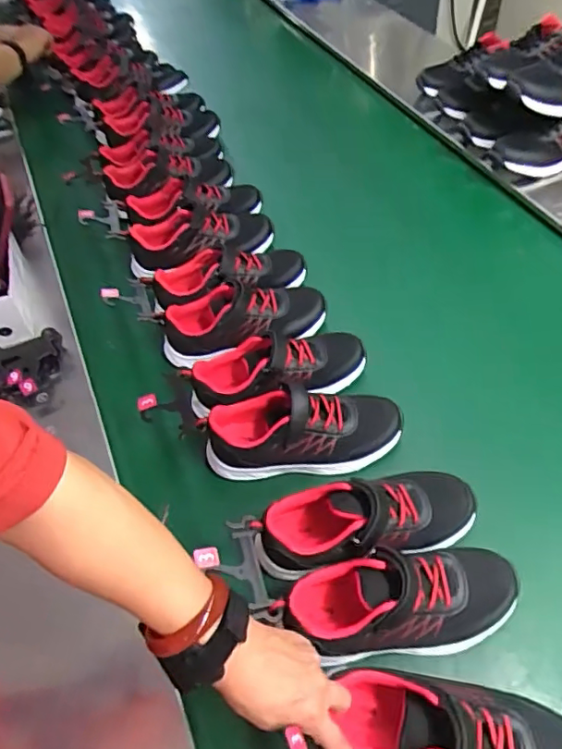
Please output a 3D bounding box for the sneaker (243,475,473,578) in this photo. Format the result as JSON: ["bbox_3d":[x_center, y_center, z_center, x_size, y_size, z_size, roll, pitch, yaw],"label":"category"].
[{"bbox_3d":[0.090,0.159,0.589,0.235,0.087,0.084,-14,51,-8],"label":"sneaker"}]

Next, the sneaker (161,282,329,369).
[{"bbox_3d":[-0.052,-0.079,0.777,0.228,0.075,0.088,-10,51,-5],"label":"sneaker"}]

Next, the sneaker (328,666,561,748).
[{"bbox_3d":[0.156,0.309,0.471,0.209,0.095,0.084,8,54,12],"label":"sneaker"}]

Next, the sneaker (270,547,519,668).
[{"bbox_3d":[0.115,0.217,0.529,0.222,0.073,0.082,-8,51,-3],"label":"sneaker"}]

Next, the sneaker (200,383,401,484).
[{"bbox_3d":[0.027,0.063,0.662,0.232,0.080,0.084,-7,51,-2],"label":"sneaker"}]

